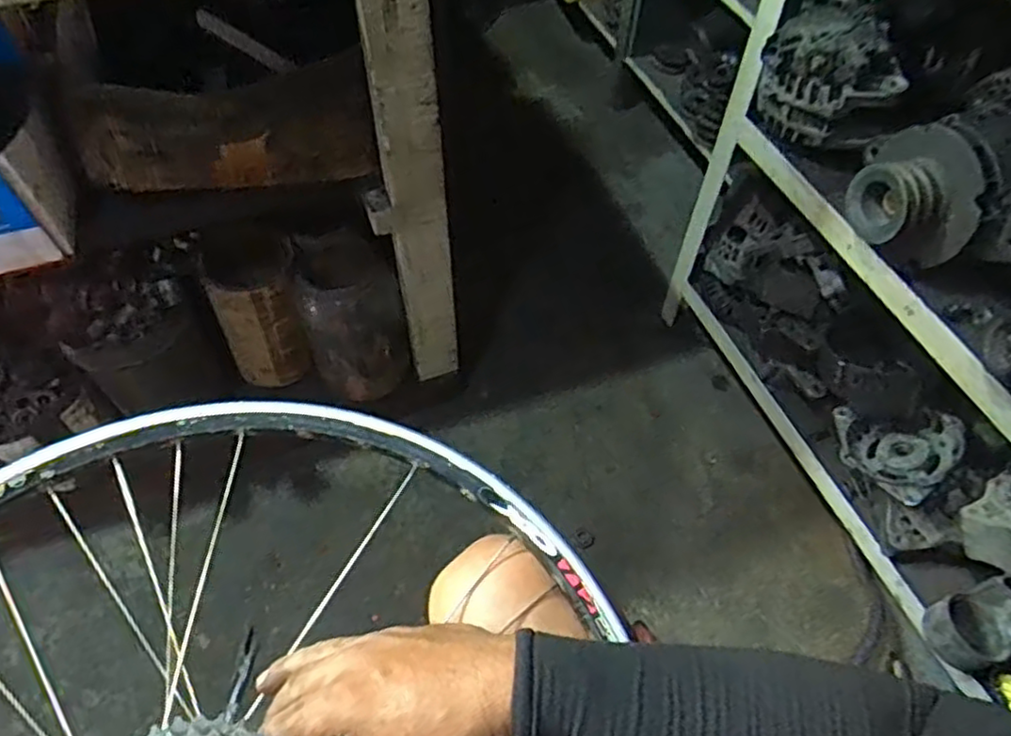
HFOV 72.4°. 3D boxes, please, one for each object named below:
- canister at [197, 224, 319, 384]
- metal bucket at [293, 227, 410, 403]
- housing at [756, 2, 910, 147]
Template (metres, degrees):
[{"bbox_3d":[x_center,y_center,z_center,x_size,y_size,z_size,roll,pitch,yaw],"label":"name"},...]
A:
[{"bbox_3d":[-0.360,-0.084,1.027,0.129,0.210,0.135,-23,57,-17],"label":"canister"},{"bbox_3d":[-0.224,-0.073,1.036,0.141,0.214,0.154,1,53,-1],"label":"metal bucket"},{"bbox_3d":[0.384,-0.347,0.822,0.154,0.144,0.081,21,56,14],"label":"housing"}]

